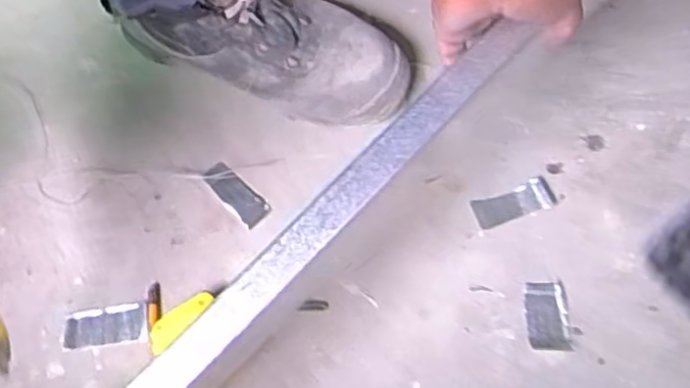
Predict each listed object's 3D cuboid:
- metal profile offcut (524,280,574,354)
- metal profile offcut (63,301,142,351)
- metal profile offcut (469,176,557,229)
[{"bbox_3d":[0.179,0.109,0.627,0.039,0.007,0.062,0,66,-2],"label":"metal profile offcut"},{"bbox_3d":[-0.209,0.113,0.610,0.066,0.004,0.034,-8,66,-6],"label":"metal profile offcut"},{"bbox_3d":[0.160,0.009,0.673,0.079,0.011,0.030,-17,68,-10],"label":"metal profile offcut"}]

